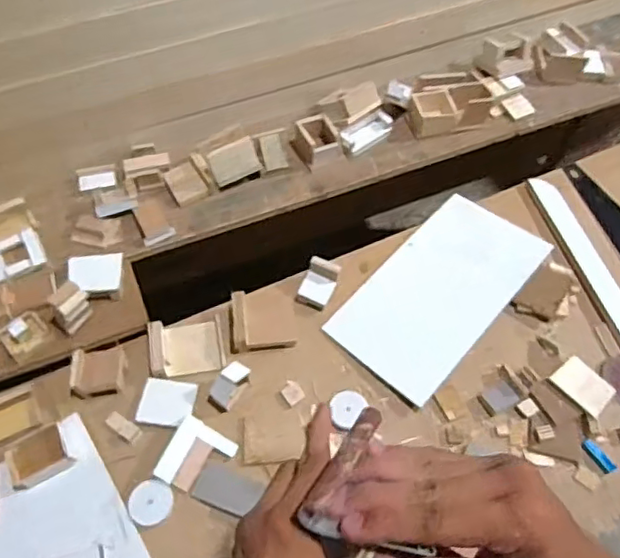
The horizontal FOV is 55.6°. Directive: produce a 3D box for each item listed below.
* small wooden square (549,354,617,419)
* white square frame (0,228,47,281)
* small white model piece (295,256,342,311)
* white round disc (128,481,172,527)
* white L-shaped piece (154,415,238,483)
[{"bbox_3d":[0.390,0.151,0.835,0.059,0.013,0.076,-35,68,-20],"label":"small wooden square"},{"bbox_3d":[-0.458,-0.038,0.914,0.083,0.012,0.062,-28,85,-27],"label":"white square frame"},{"bbox_3d":[0.014,0.006,0.910,0.053,0.042,0.068,21,61,9],"label":"small white model piece"},{"bbox_3d":[-0.201,0.283,0.744,0.052,0.008,0.051,1,60,-2],"label":"white round disc"},{"bbox_3d":[-0.149,0.235,0.775,0.079,0.014,0.086,25,62,11],"label":"white L-shaped piece"}]

